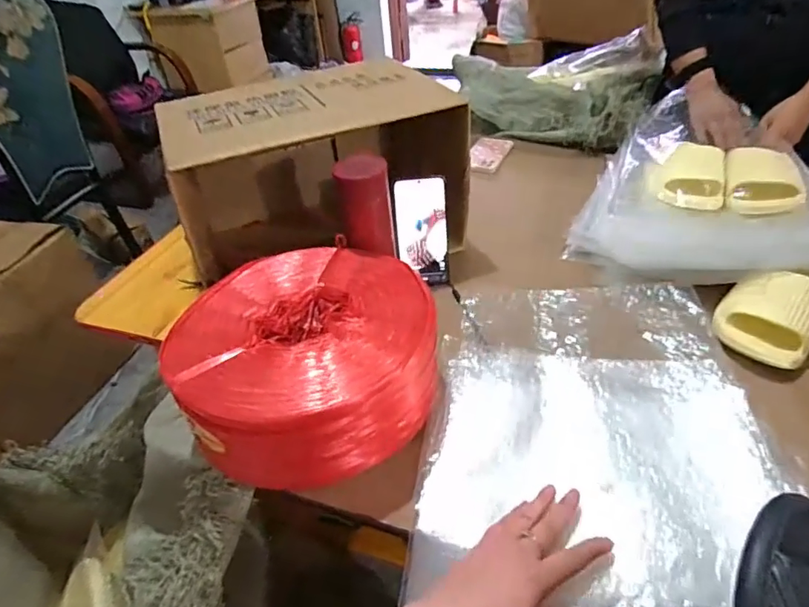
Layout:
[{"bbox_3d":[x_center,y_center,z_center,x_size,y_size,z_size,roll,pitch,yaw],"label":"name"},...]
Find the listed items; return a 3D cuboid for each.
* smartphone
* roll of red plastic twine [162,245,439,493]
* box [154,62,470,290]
[{"bbox_3d":[0.027,-0.106,0.745,0.078,0.156,0.006,-4,22,0],"label":"smartphone"},{"bbox_3d":[-0.112,0.062,0.585,0.268,0.134,0.247,-4,39,3],"label":"roll of red plastic twine"},{"bbox_3d":[-0.135,-0.212,0.794,0.404,0.216,0.280,-18,41,-14],"label":"box"}]

